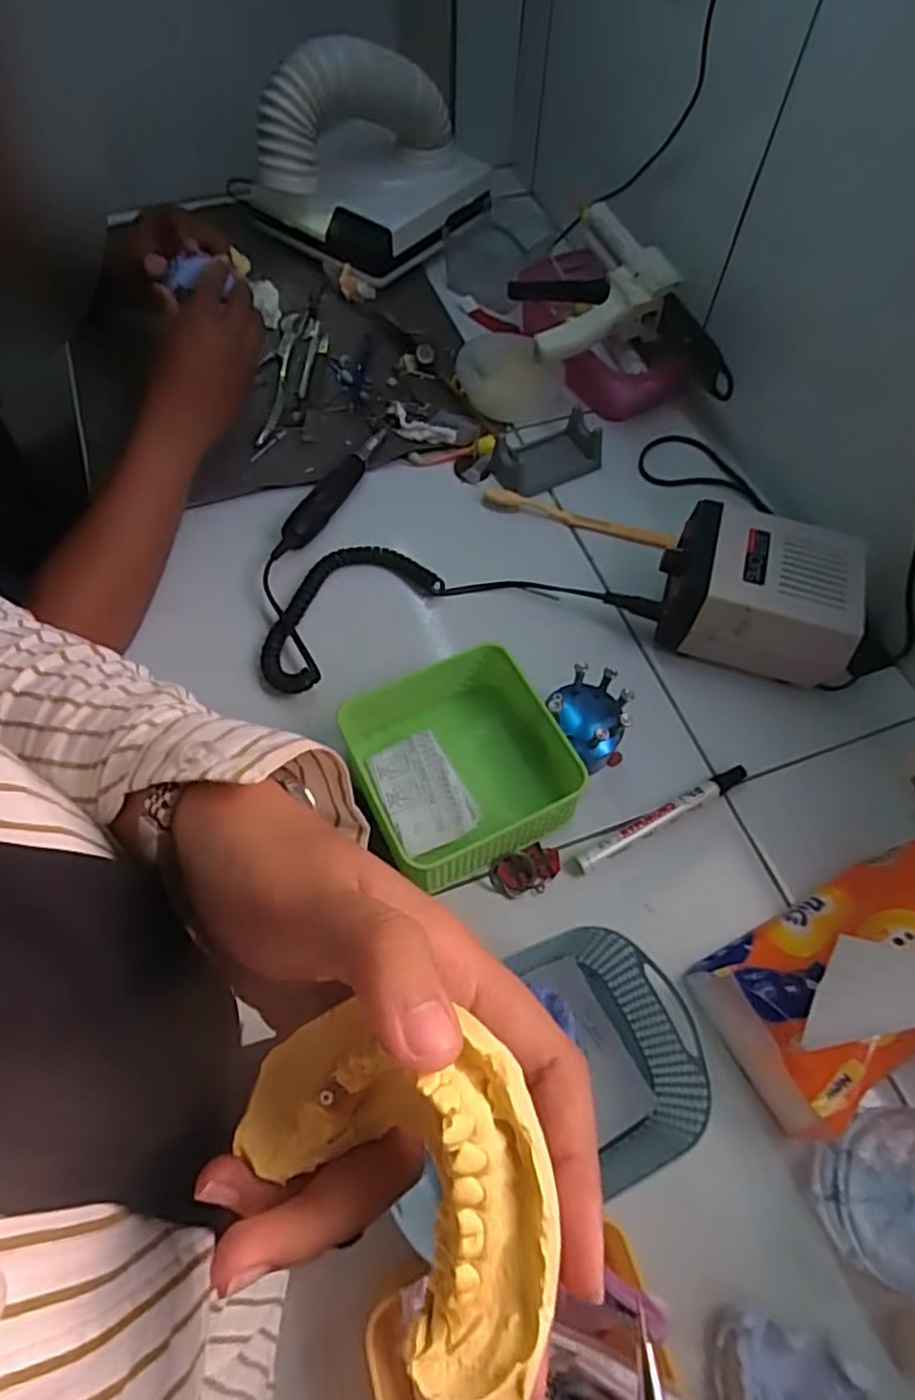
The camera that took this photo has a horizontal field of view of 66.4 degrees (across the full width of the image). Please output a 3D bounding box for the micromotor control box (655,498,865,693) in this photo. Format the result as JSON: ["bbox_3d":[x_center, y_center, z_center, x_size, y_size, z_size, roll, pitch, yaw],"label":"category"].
[{"bbox_3d":[0.232,-0.082,0.549,0.137,0.085,0.100,14,62,8],"label":"micromotor control box"}]

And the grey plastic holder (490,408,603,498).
[{"bbox_3d":[0.084,-0.229,0.654,0.098,0.030,0.058,-28,65,-14],"label":"grey plastic holder"}]

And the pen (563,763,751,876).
[{"bbox_3d":[0.144,0.083,0.496,0.149,0.016,0.013,-26,64,-13],"label":"pen"}]

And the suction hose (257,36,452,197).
[{"bbox_3d":[-0.111,-0.618,0.740,0.226,0.137,0.097,-39,68,-18],"label":"suction hose"}]

